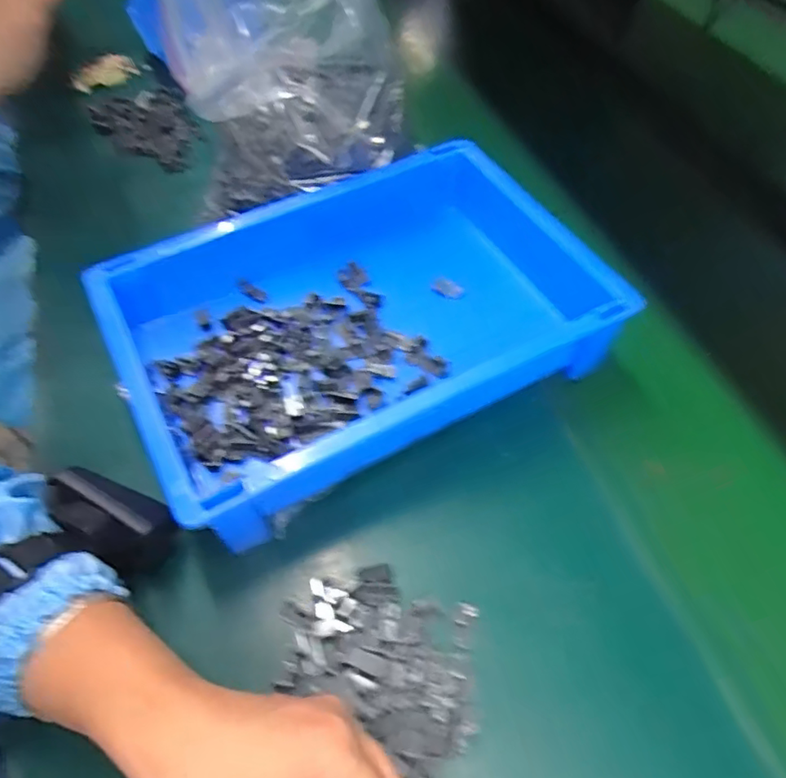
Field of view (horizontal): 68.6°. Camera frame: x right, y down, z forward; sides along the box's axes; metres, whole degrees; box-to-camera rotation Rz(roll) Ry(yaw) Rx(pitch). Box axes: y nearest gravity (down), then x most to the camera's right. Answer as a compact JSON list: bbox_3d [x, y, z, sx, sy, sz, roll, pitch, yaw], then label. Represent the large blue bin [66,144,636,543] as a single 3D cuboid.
[{"bbox_3d":[-0.017,-0.051,0.406,0.324,0.065,0.209,-24,59,-17],"label":"large blue bin"}]

